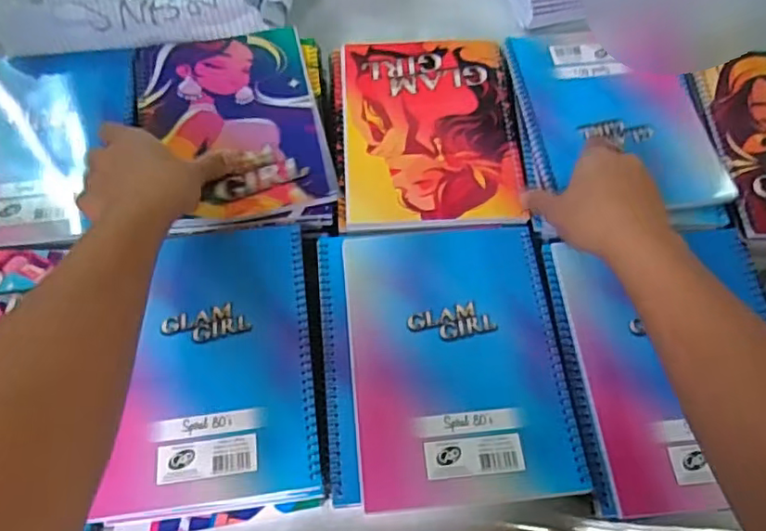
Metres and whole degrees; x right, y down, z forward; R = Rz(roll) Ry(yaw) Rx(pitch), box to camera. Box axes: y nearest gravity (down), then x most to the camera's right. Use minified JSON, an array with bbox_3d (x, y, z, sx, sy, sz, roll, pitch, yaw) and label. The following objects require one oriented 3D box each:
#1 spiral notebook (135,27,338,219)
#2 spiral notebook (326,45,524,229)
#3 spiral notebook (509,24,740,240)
[{"bbox_3d":[-0.129,-0.127,0.500,0.147,0.012,0.193,-12,65,-6],"label":"spiral notebook"},{"bbox_3d":[0.038,-0.120,0.510,0.156,0.009,0.195,-3,64,-2],"label":"spiral notebook"},{"bbox_3d":[0.198,-0.132,0.508,0.153,0.012,0.196,-6,64,-3],"label":"spiral notebook"}]

